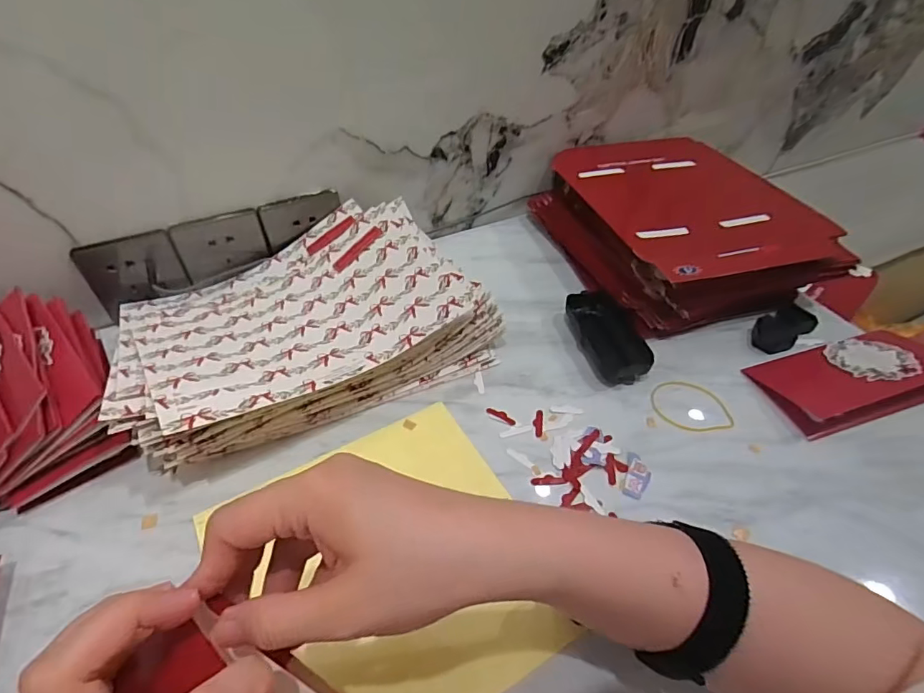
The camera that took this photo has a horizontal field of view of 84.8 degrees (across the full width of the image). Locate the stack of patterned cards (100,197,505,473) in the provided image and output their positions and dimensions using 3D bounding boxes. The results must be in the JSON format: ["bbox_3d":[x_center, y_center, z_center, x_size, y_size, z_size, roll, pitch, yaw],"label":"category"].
[{"bbox_3d":[-0.150,-0.027,0.474,0.298,0.087,0.215,-23,49,-22],"label":"stack of patterned cards"}]

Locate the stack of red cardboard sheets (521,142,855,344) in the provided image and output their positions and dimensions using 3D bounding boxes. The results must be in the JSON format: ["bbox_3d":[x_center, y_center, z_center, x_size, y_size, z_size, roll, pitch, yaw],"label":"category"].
[{"bbox_3d":[0.230,-0.140,0.585,0.214,0.086,0.278,-12,46,-12],"label":"stack of red cardboard sheets"}]

